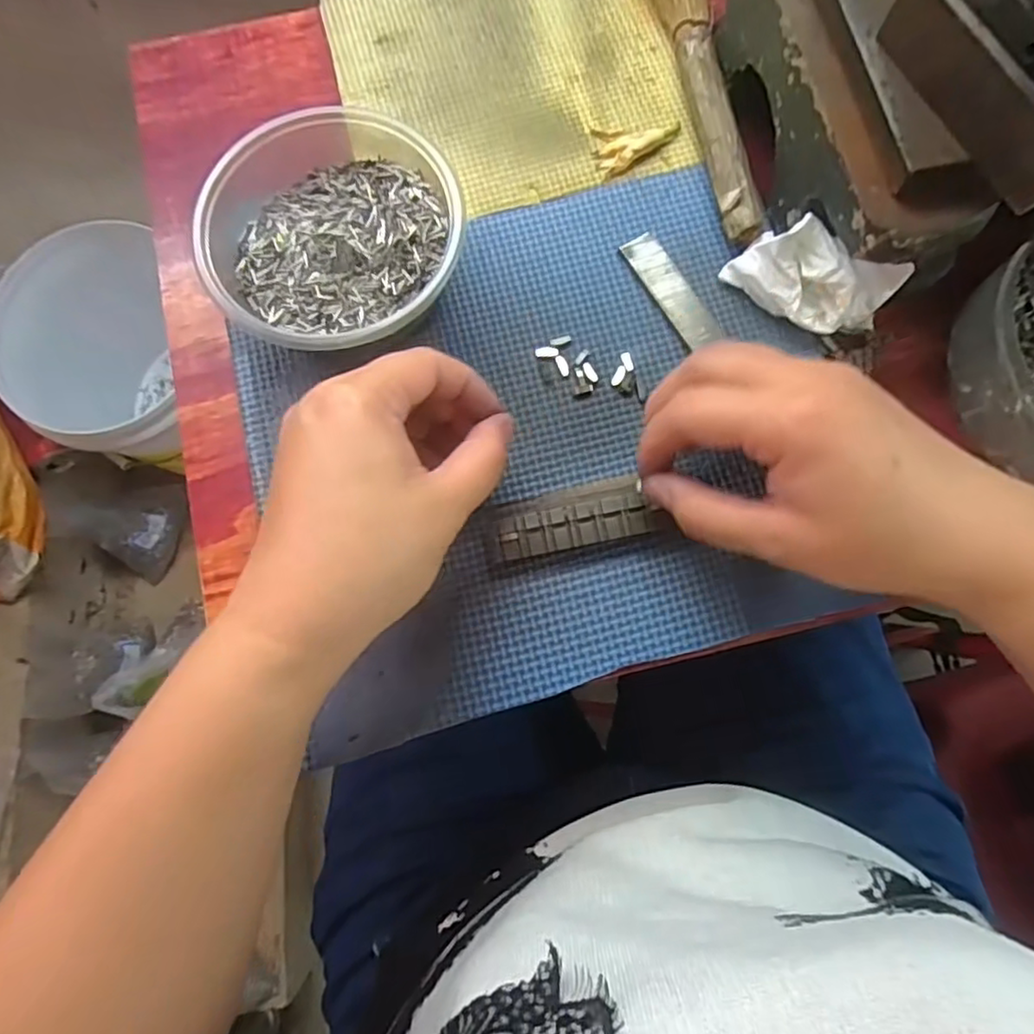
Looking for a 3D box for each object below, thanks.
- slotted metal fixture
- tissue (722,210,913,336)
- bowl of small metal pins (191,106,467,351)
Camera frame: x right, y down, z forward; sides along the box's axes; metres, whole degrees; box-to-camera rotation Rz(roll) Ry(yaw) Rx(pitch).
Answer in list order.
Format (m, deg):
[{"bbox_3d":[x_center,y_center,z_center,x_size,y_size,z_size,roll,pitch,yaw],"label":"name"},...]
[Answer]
[{"bbox_3d":[0.024,0.000,0.286,0.076,0.012,0.029,-11,78,1],"label":"slotted metal fixture"},{"bbox_3d":[0.134,-0.109,0.293,0.065,0.036,0.033,41,81,9],"label":"tissue"},{"bbox_3d":[-0.083,-0.131,0.299,0.113,0.049,0.124,0,78,1],"label":"bowl of small metal pins"}]

